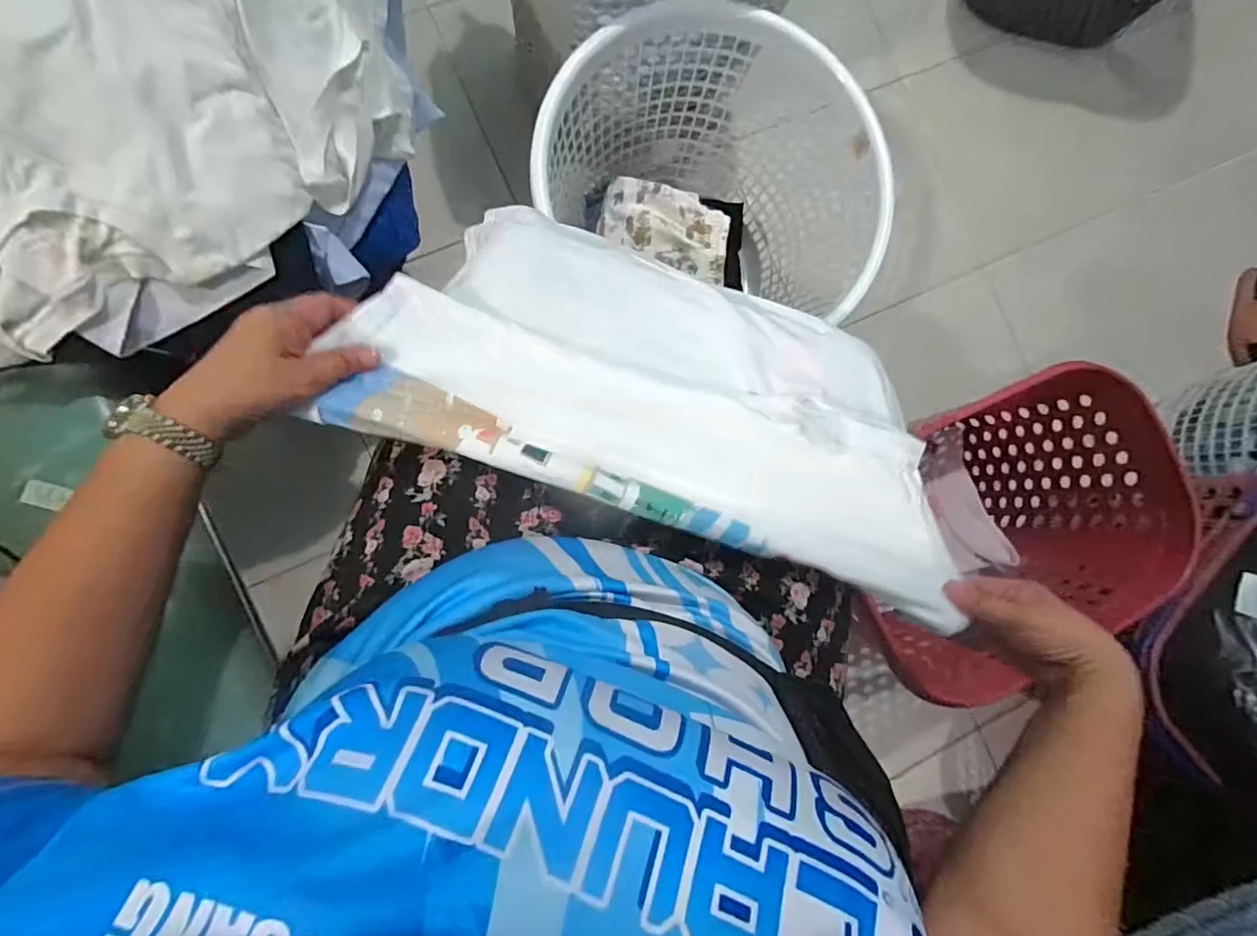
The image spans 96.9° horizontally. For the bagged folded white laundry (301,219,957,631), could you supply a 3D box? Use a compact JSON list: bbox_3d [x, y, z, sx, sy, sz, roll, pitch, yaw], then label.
[{"bbox_3d":[0.048,-0.070,0.485,0.499,0.055,0.260,19,65,-6],"label":"bagged folded white laundry"}]

